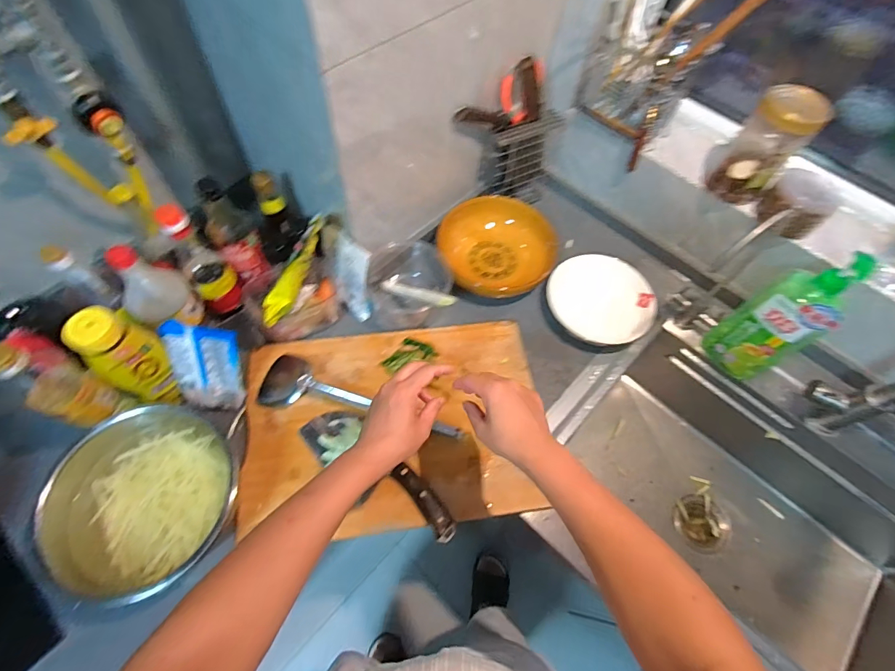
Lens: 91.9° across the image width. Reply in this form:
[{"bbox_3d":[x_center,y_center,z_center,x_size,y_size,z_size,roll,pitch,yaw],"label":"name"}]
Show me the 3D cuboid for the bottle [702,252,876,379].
[{"bbox_3d":[0.544,-0.030,0.698,0.076,0.275,0.108,-29,67,-18],"label":"bottle"}]

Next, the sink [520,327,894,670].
[{"bbox_3d":[0.562,0.359,0.788,0.446,0.243,0.781,-38,70,-21],"label":"sink"}]

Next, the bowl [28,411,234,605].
[{"bbox_3d":[-0.406,0.226,0.593,0.248,0.097,0.238,2,61,-3],"label":"bowl"}]

